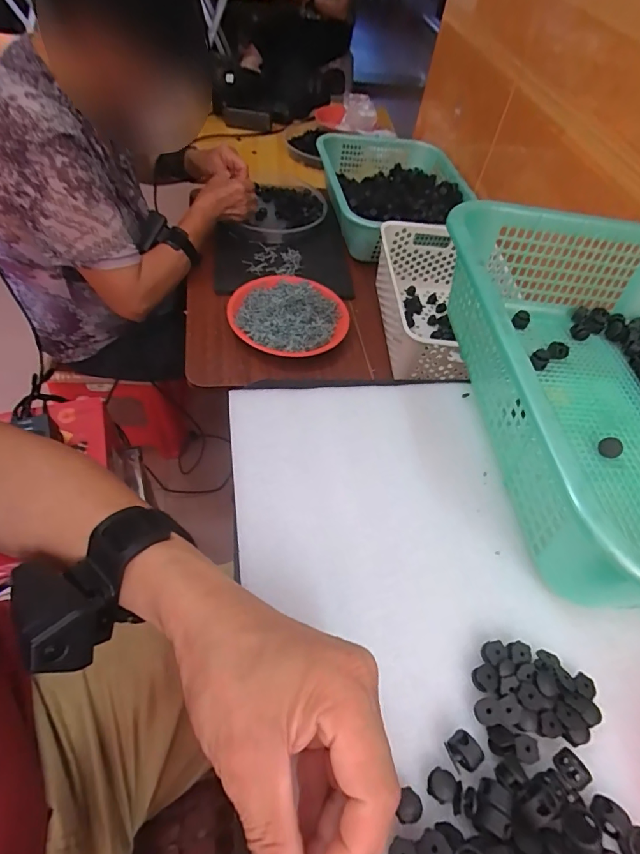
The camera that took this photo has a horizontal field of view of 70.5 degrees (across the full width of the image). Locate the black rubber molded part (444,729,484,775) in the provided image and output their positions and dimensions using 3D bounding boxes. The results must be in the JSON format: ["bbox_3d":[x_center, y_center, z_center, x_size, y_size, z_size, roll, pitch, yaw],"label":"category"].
[{"bbox_3d":[0.075,0.170,0.237,0.015,0.011,0.017,-28,61,-24],"label":"black rubber molded part"}]

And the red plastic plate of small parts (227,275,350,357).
[{"bbox_3d":[-0.053,-0.185,0.740,0.181,0.032,0.178,4,52,-5],"label":"red plastic plate of small parts"}]

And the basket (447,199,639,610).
[{"bbox_3d":[0.262,-0.038,0.358,0.286,0.102,0.378,0,53,-6],"label":"basket"}]

